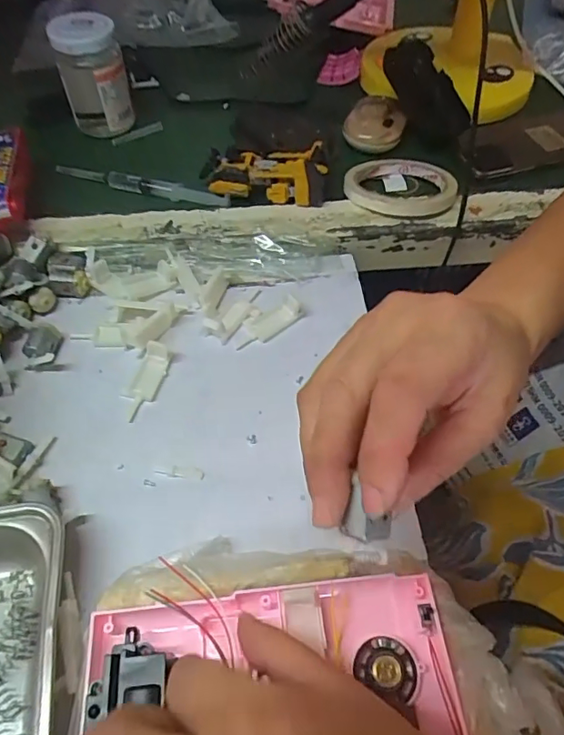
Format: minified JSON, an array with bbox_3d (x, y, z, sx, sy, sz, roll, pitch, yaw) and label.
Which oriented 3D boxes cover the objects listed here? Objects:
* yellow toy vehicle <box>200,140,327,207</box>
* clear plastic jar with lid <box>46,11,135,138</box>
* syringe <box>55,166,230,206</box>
[{"bbox_3d":[-0.015,-0.183,0.468,0.112,0.035,0.061,14,56,9],"label":"yellow toy vehicle"},{"bbox_3d":[-0.188,-0.291,0.515,0.060,0.098,0.053,-17,56,-11],"label":"clear plastic jar with lid"},{"bbox_3d":[-0.132,-0.168,0.479,0.167,0.017,0.014,12,56,8],"label":"syringe"}]

